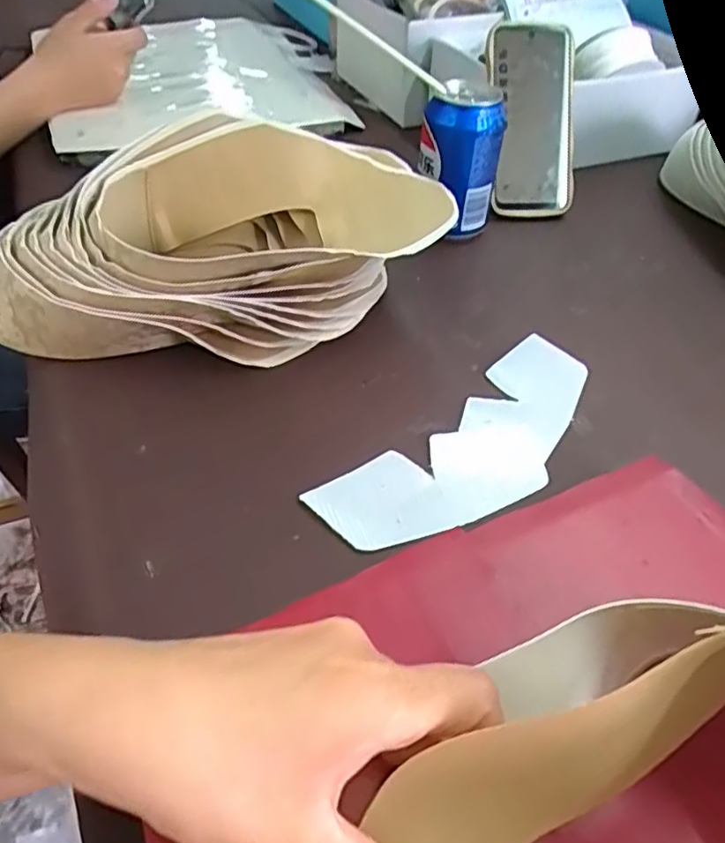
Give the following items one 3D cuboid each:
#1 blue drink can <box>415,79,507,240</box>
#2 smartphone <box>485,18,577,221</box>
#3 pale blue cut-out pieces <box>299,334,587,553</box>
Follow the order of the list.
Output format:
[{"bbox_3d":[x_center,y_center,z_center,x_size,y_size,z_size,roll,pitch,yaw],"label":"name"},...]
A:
[{"bbox_3d":[0.080,-0.216,0.539,0.065,0.115,0.061,8,45,4],"label":"blue drink can"},{"bbox_3d":[0.158,-0.275,0.590,0.088,0.164,0.013,-3,8,-15],"label":"smartphone"},{"bbox_3d":[0.073,0.013,0.391,0.219,0.005,0.080,-34,56,-31],"label":"pale blue cut-out pieces"}]

